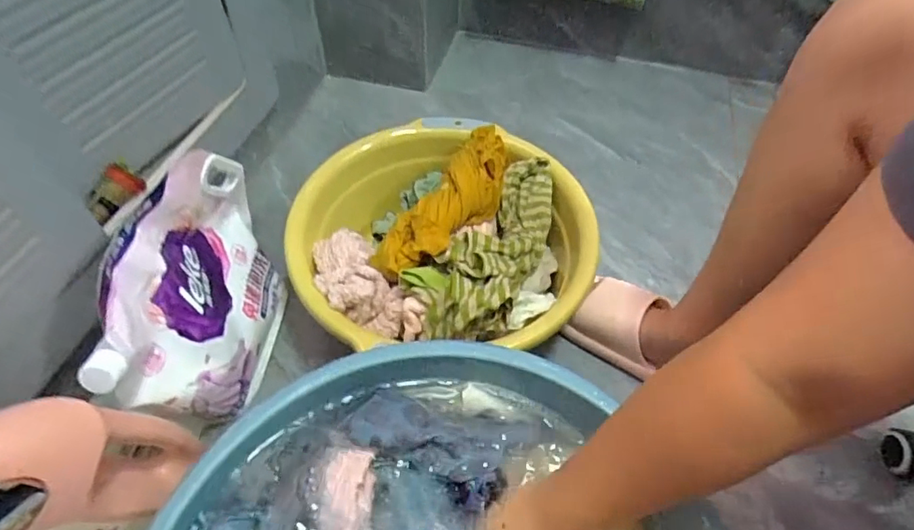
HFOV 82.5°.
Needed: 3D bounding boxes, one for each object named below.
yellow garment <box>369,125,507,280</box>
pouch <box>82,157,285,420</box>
[{"bbox_3d":[0.001,-0.088,0.631,0.087,0.054,0.269,24,55,15],"label":"yellow garment"},{"bbox_3d":[-0.268,0.027,0.570,0.072,0.227,0.291,7,52,2],"label":"pouch"}]

